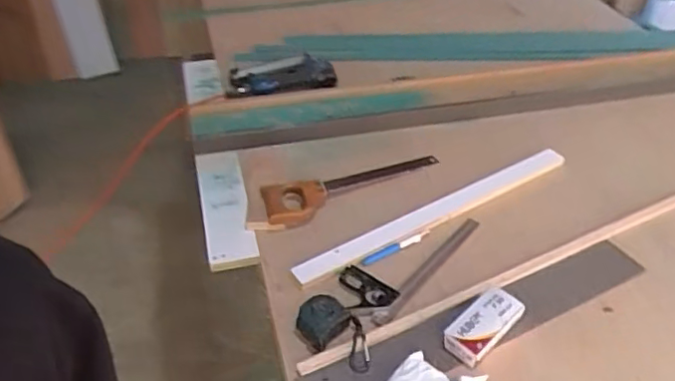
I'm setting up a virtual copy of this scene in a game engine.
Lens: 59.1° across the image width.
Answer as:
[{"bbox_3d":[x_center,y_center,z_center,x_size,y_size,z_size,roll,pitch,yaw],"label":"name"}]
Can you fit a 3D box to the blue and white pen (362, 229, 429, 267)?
[{"bbox_3d":[0.100,0.099,1.023,0.140,0.013,0.017,-21,45,-25],"label":"blue and white pen"}]

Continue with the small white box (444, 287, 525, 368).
[{"bbox_3d":[0.214,0.198,0.879,0.140,0.027,0.060,-32,50,-34],"label":"small white box"}]

